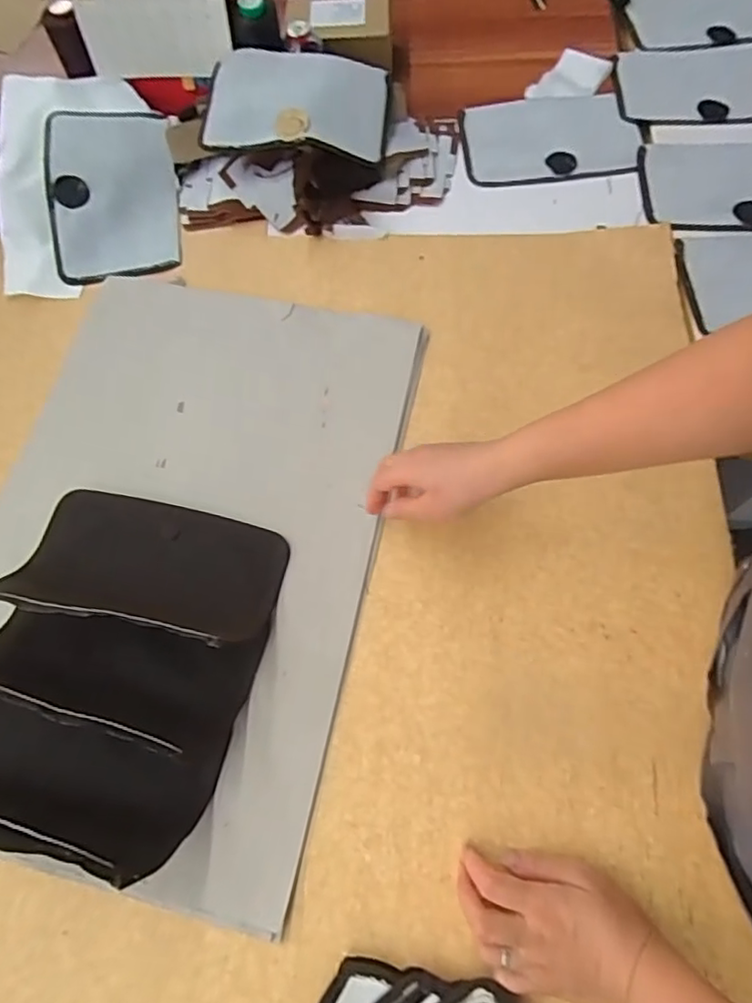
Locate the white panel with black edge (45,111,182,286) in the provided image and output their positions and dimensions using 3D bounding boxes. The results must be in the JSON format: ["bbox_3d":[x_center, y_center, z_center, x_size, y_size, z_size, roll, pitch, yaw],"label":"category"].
[{"bbox_3d":[-0.310,-0.366,0.688,0.139,0.019,0.219,-6,84,-11],"label":"white panel with black edge"}]

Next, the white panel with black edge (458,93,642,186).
[{"bbox_3d":[0.212,-0.450,0.720,0.205,0.008,0.140,-3,67,1],"label":"white panel with black edge"}]

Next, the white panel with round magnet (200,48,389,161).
[{"bbox_3d":[-0.091,-0.460,0.676,0.208,0.046,0.134,4,79,-9],"label":"white panel with round magnet"}]

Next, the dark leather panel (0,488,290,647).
[{"bbox_3d":[-0.196,0.051,0.505,0.218,0.062,0.122,10,68,7],"label":"dark leather panel"}]

